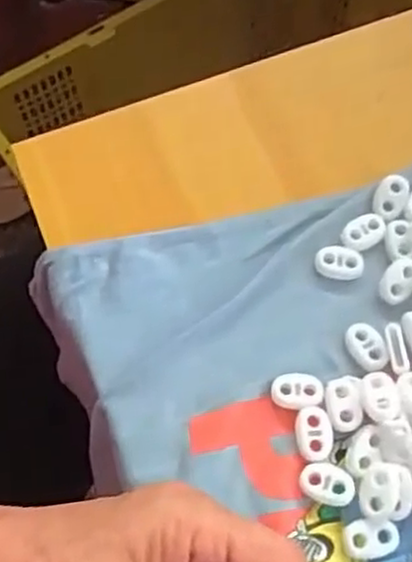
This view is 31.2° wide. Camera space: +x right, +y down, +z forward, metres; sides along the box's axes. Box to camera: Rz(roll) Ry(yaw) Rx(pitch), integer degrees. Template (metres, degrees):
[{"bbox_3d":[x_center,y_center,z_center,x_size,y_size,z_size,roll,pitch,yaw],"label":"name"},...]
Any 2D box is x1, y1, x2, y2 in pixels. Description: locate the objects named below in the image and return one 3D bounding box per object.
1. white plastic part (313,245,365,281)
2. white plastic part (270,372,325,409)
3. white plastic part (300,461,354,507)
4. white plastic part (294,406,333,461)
[{"bbox_3d":[0.062,-0.009,0.344,0.022,0.004,0.015,12,69,6],"label":"white plastic part"},{"bbox_3d":[0.040,0.048,0.321,0.022,0.004,0.016,5,69,3],"label":"white plastic part"},{"bbox_3d":[0.050,0.083,0.305,0.022,0.006,0.015,23,71,10],"label":"white plastic part"},{"bbox_3d":[0.046,0.065,0.313,0.015,0.004,0.022,-7,68,-2],"label":"white plastic part"}]

